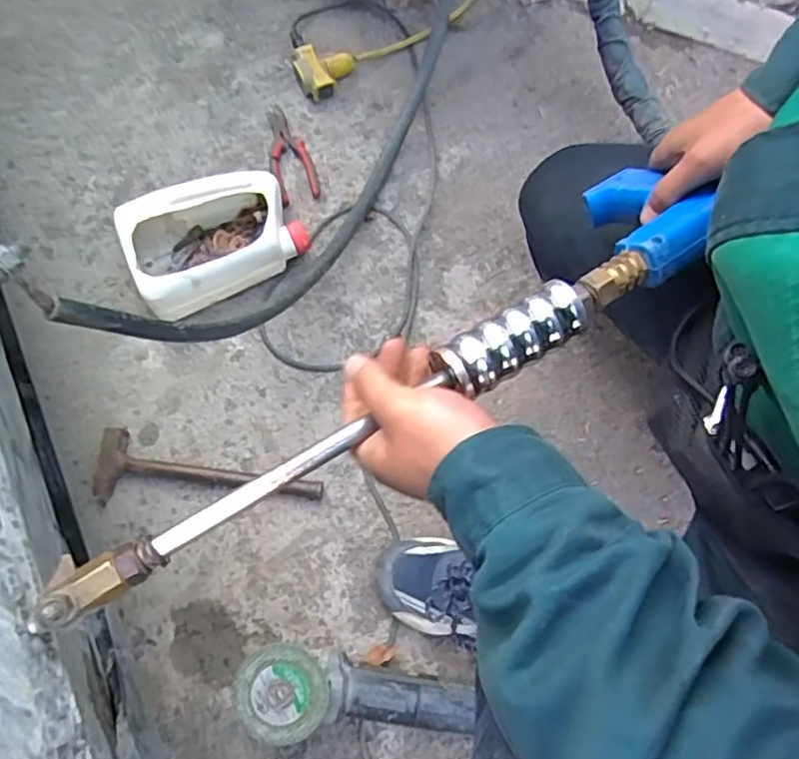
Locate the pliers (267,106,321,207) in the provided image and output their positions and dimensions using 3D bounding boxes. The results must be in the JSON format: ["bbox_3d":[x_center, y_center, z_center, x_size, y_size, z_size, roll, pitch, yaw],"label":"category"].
[{"bbox_3d":[-0.168,-0.345,0.959,0.058,0.021,0.175,-18,73,-4],"label":"pliers"}]

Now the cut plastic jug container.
[{"bbox_3d":[-0.257,-0.198,0.881,0.225,0.092,0.163,-26,74,-6],"label":"cut plastic jug container"}]

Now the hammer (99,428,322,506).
[{"bbox_3d":[-0.241,0.130,0.810,0.284,0.028,0.090,8,73,4],"label":"hammer"}]

